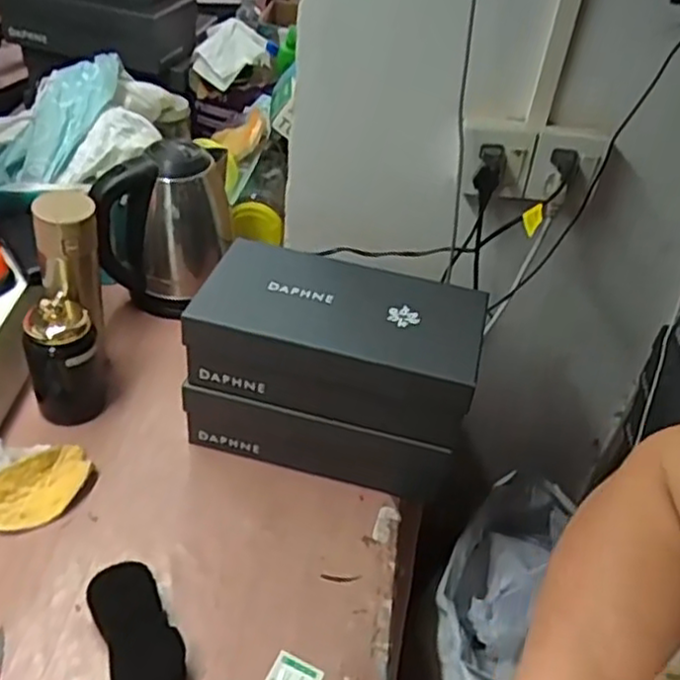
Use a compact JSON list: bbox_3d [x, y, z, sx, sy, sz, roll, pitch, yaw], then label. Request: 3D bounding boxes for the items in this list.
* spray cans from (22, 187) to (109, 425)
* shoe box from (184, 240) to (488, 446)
[{"bbox_3d":[-0.312,-0.025,0.801,0.081,0.259,0.118,-2,41,-12],"label":"spray cans"},{"bbox_3d":[0.003,-0.004,0.764,0.288,0.100,0.174,16,41,9],"label":"shoe box"}]

